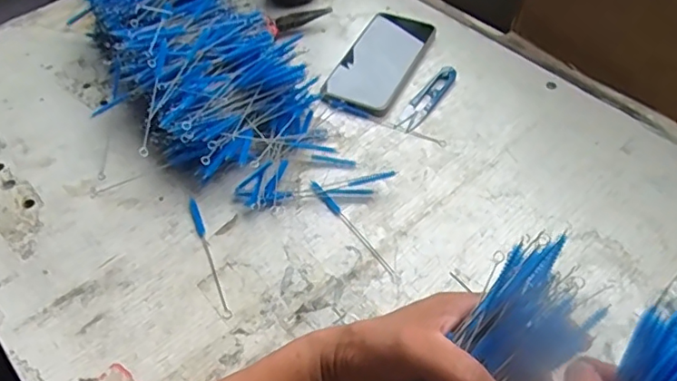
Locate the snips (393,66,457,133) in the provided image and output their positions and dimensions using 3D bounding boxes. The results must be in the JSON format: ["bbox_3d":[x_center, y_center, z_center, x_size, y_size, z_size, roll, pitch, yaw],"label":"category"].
[{"bbox_3d":[0.092,-0.099,0.585,0.025,0.015,0.097,26,56,22],"label":"snips"}]

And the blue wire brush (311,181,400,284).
[{"bbox_3d":[0.013,0.034,0.485,0.008,0.004,0.126,-29,55,-20],"label":"blue wire brush"}]

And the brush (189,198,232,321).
[{"bbox_3d":[-0.111,0.054,0.473,0.008,0.004,0.128,-19,52,-13],"label":"brush"}]

